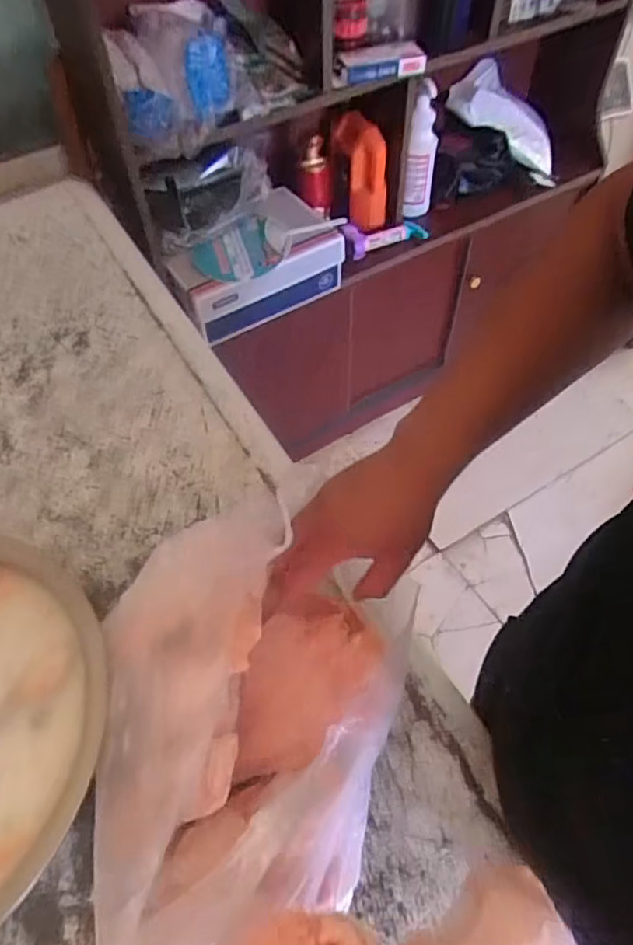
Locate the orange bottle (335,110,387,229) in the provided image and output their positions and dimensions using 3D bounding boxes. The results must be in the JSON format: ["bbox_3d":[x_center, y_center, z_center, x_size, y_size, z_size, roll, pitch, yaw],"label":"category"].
[{"bbox_3d":[0.095,-0.614,1.218,0.103,0.222,0.075,1,55,2],"label":"orange bottle"}]

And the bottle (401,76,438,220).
[{"bbox_3d":[0.225,-0.684,1.265,0.058,0.278,0.066,10,56,8],"label":"bottle"}]

